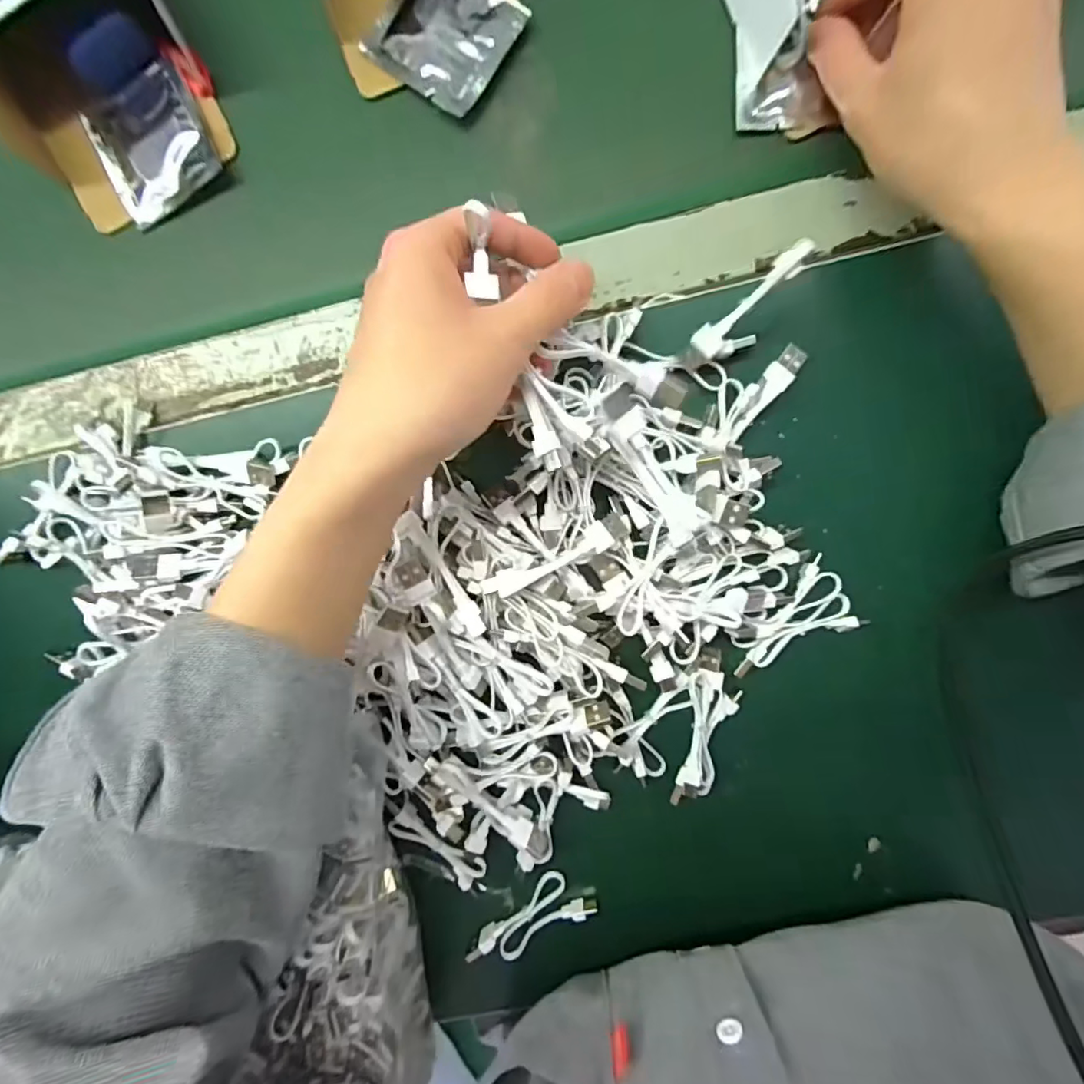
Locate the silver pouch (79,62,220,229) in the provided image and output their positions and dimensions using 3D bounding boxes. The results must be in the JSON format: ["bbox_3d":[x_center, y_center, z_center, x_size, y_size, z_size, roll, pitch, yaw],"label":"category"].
[{"bbox_3d":[-0.214,-0.220,0.300,0.060,0.006,0.067,-24,95,6],"label":"silver pouch"}]

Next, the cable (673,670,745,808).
[{"bbox_3d":[0.093,0.110,0.301,0.030,0.012,0.075,6,98,3],"label":"cable"}]

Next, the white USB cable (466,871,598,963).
[{"bbox_3d":[-0.007,0.233,0.327,0.075,0.011,0.035,-43,93,8],"label":"white USB cable"}]

